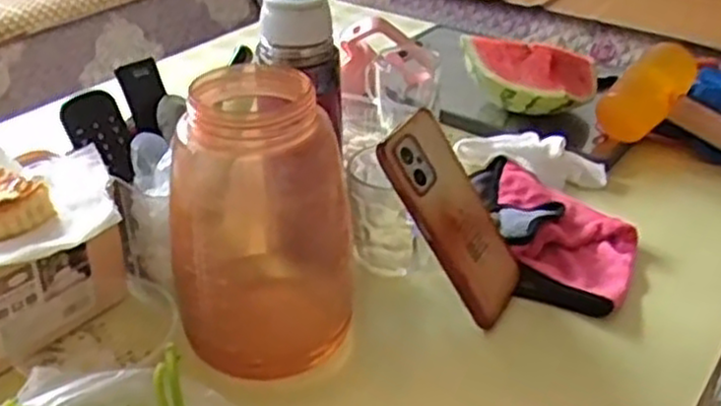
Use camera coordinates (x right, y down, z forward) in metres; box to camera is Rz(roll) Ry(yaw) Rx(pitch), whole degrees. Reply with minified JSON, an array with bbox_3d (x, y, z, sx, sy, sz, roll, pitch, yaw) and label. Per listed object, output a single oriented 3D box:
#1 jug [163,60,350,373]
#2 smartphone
[{"bbox_3d":[-0.070,0.005,0.521,0.112,0.173,0.142,-5,33,-8],"label":"jug"},{"bbox_3d":[0.071,0.010,0.575,0.013,0.156,0.067,-18,19,51],"label":"smartphone"}]

